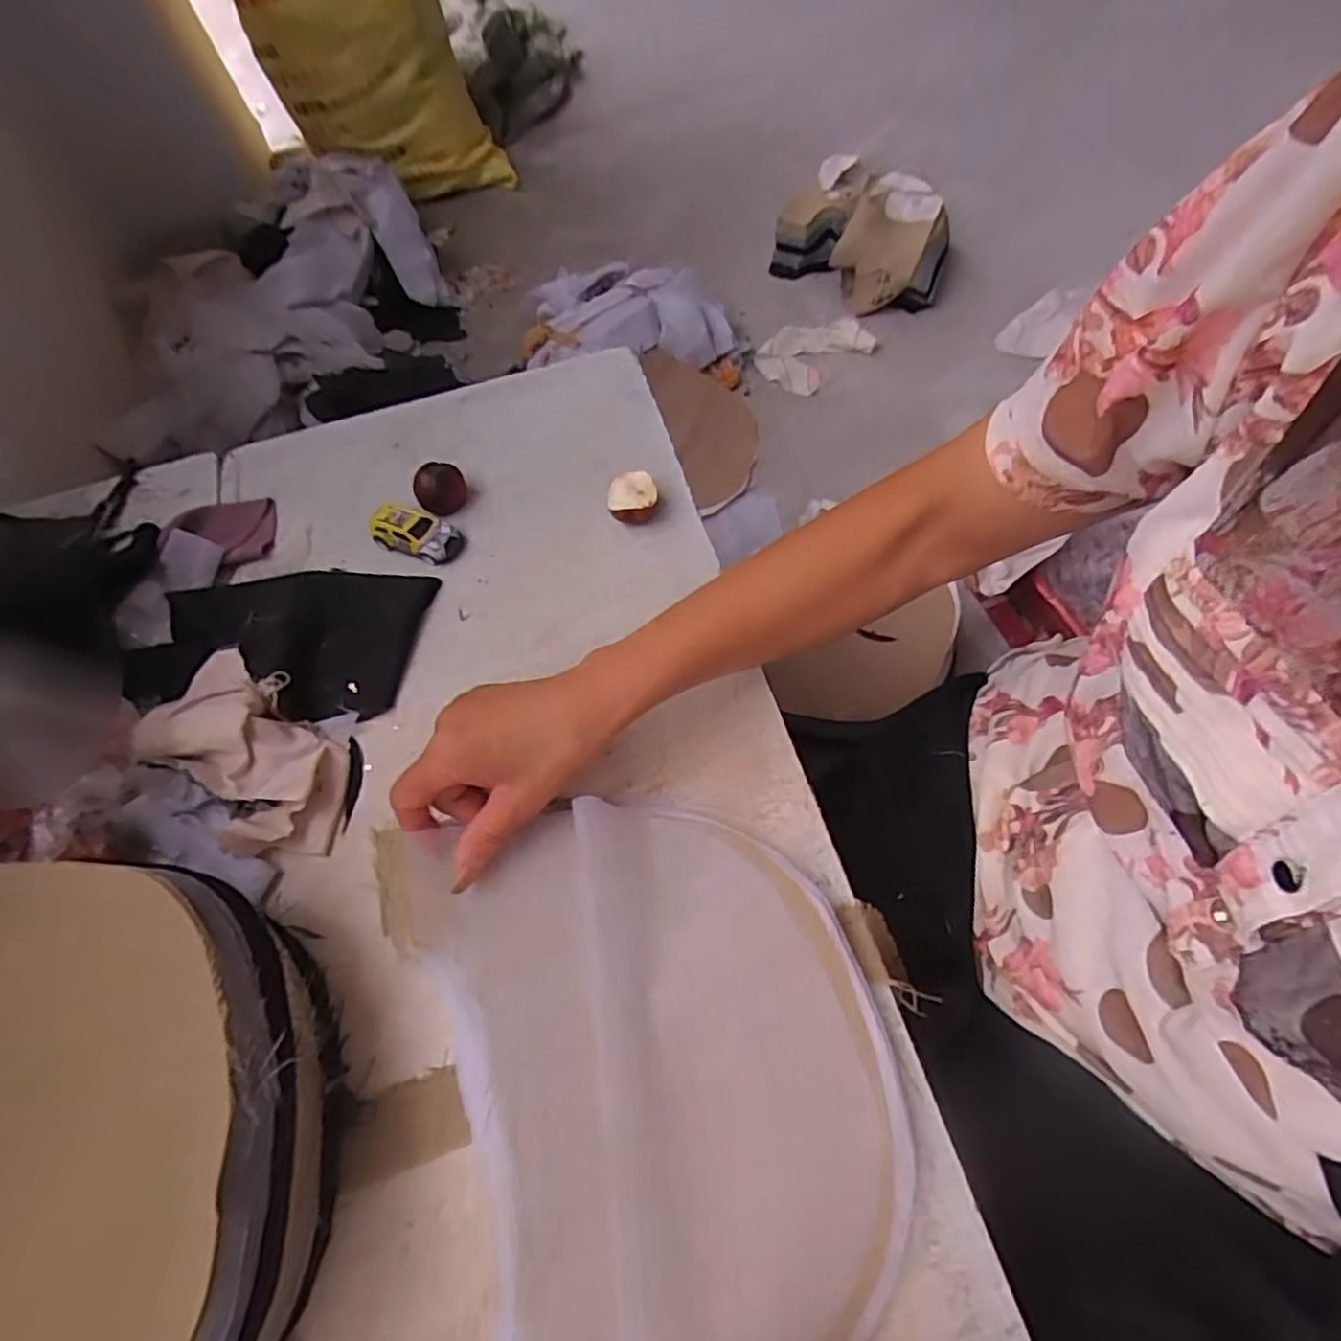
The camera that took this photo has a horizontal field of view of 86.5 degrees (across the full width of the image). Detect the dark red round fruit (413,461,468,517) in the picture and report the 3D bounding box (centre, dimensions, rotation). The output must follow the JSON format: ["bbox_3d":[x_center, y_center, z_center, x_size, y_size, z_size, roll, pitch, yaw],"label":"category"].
[{"bbox_3d":[-0.163,-0.127,0.509,0.035,0.032,0.030,-26,63,-8],"label":"dark red round fruit"}]

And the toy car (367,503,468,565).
[{"bbox_3d":[-0.176,-0.095,0.492,0.063,0.026,0.027,18,66,15],"label":"toy car"}]

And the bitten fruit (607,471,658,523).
[{"bbox_3d":[-0.025,-0.117,0.491,0.032,0.025,0.035,0,62,6],"label":"bitten fruit"}]

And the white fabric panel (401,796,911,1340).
[{"bbox_3d":[-0.004,0.178,0.318,0.195,0.024,0.253,-17,60,-6],"label":"white fabric panel"}]

